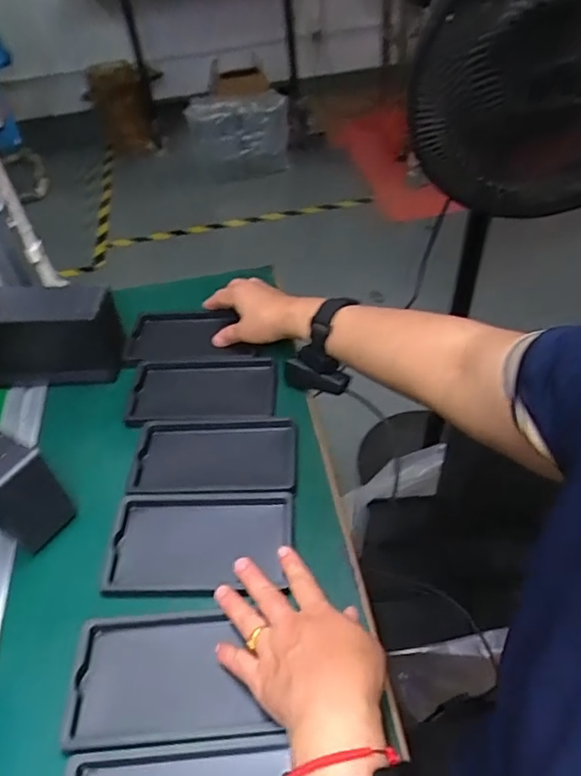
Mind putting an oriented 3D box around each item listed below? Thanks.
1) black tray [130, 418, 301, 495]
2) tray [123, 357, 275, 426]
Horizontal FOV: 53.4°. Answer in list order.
[{"bbox_3d":[-0.075,0.068,0.580,0.161,0.019,0.096,-2,46,5],"label":"black tray"},{"bbox_3d":[-0.099,-0.001,0.651,0.159,0.009,0.099,-4,46,3],"label":"tray"}]

